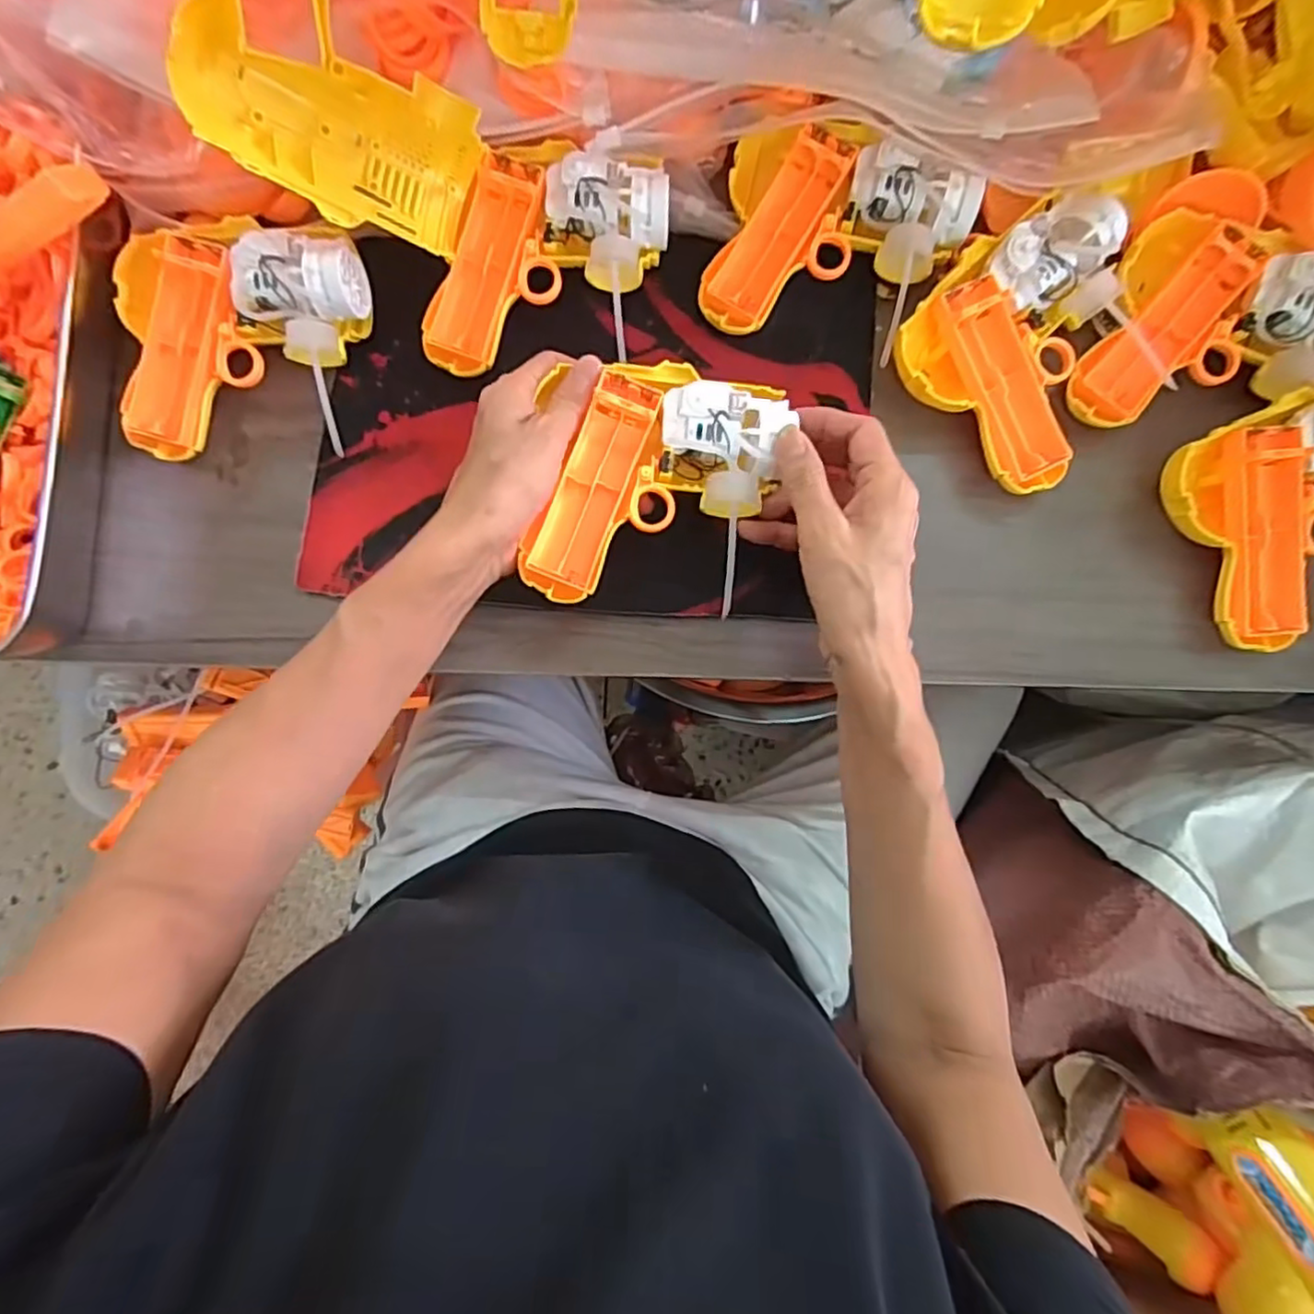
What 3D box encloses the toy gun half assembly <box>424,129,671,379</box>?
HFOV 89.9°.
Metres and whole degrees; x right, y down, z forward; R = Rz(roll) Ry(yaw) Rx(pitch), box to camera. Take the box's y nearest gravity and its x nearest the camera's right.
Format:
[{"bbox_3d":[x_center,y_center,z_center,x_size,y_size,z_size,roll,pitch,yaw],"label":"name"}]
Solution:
[{"bbox_3d":[-0.060,-0.222,0.372,0.108,0.041,0.139,19,85,2],"label":"toy gun half assembly"}]

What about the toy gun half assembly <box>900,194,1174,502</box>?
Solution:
[{"bbox_3d":[0.212,-0.176,0.367,0.136,0.039,0.124,-44,86,-3],"label":"toy gun half assembly"}]

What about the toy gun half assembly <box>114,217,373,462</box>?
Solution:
[{"bbox_3d":[-0.231,-0.178,0.368,0.134,0.045,0.118,-3,85,0],"label":"toy gun half assembly"}]

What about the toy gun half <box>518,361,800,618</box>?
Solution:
[{"bbox_3d":[0.000,-0.089,0.340,0.120,0.023,0.123,6,85,1],"label":"toy gun half"}]

